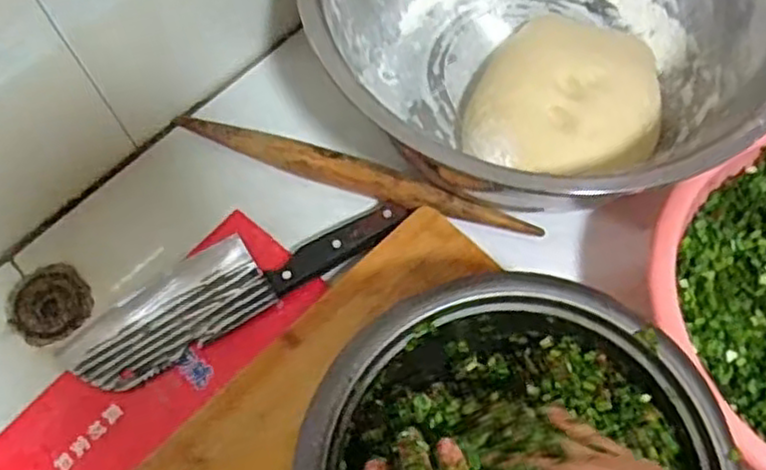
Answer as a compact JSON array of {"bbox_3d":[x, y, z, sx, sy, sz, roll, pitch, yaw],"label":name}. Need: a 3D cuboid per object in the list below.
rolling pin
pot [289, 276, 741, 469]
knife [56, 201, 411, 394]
[{"bbox_3d":[-0.025,-0.053,0.628,0.321,0.024,0.030,18,71,9],"label":"rolling pin"},{"bbox_3d":[0.078,0.150,0.455,0.240,0.108,0.227,-1,69,2],"label":"pot"},{"bbox_3d":[-0.125,0.035,0.602,0.289,0.016,0.076,-31,70,-9],"label":"knife"}]

